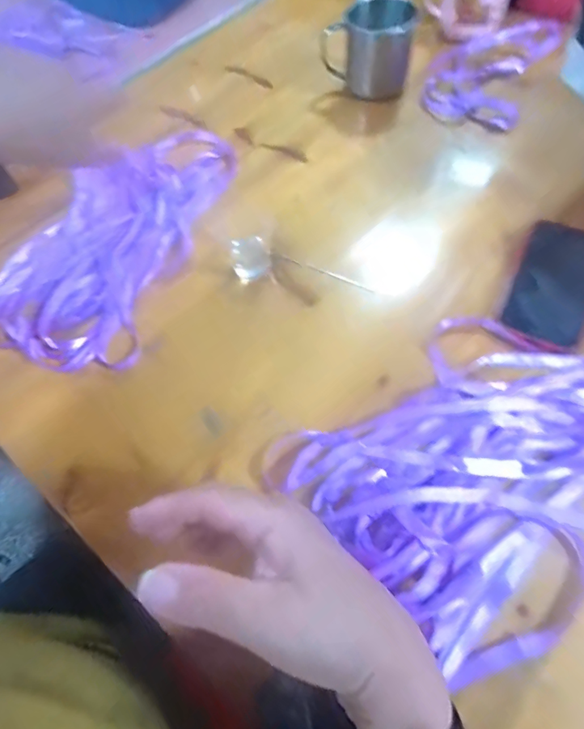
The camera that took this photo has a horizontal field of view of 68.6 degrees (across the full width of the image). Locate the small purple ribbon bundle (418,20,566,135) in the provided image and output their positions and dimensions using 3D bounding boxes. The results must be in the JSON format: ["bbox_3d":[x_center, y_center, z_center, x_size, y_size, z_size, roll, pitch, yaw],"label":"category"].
[{"bbox_3d":[0.245,-0.371,0.533,0.122,0.015,0.225,27,67,17],"label":"small purple ribbon bundle"}]

